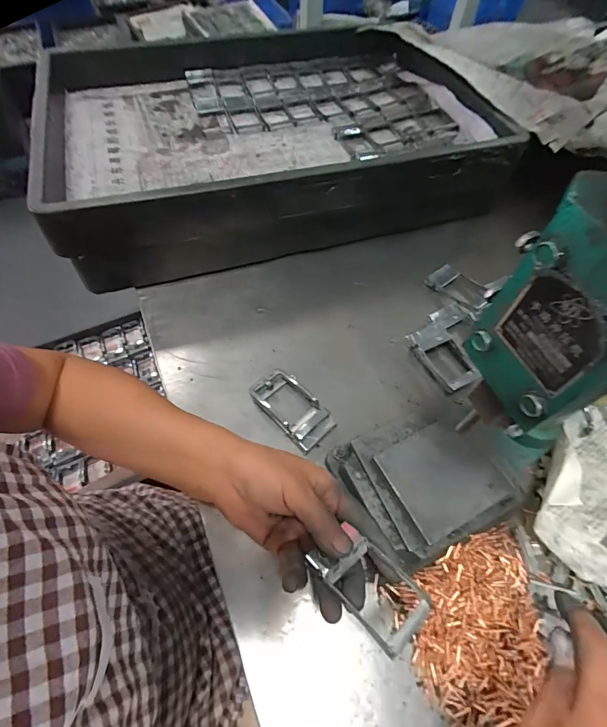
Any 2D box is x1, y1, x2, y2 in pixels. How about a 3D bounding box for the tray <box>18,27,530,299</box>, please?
[{"bbox_3d":[-0.037,-0.300,0.516,0.525,0.122,0.356,-15,59,-9],"label":"tray"}]

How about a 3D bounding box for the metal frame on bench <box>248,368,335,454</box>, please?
[{"bbox_3d":[-0.010,0.041,0.354,0.044,0.013,0.080,-38,65,-21],"label":"metal frame on bench"}]

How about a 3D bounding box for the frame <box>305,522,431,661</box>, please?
[{"bbox_3d":[0.043,0.139,0.238,0.043,0.008,0.067,-32,50,-32],"label":"frame"}]

